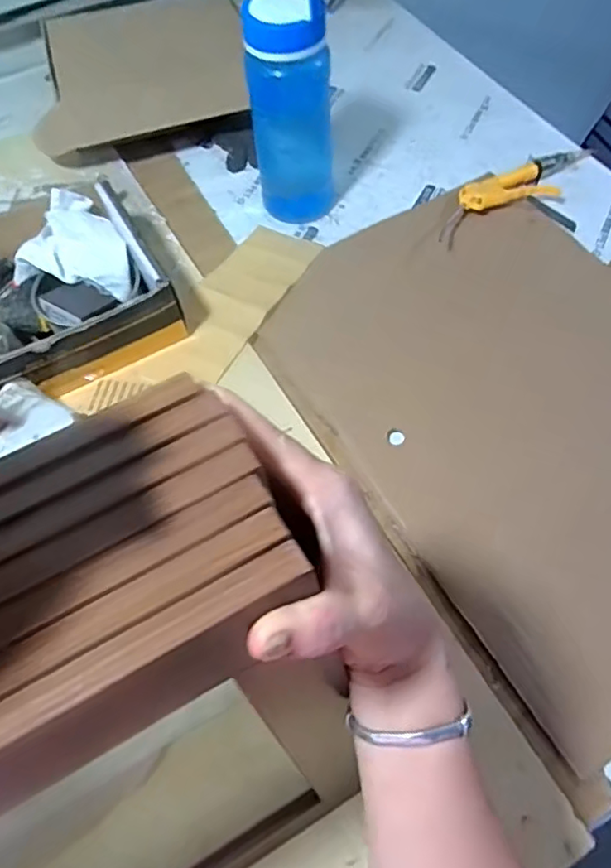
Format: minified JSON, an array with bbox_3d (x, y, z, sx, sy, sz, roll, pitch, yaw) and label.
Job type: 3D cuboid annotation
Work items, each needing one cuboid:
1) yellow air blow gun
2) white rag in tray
[{"bbox_3d":[0.294,-0.344,0.824,0.285,0.025,0.088,-27,61,-12],"label":"yellow air blow gun"},{"bbox_3d":[-0.270,-0.233,0.718,0.145,0.050,0.122,9,60,9],"label":"white rag in tray"}]

